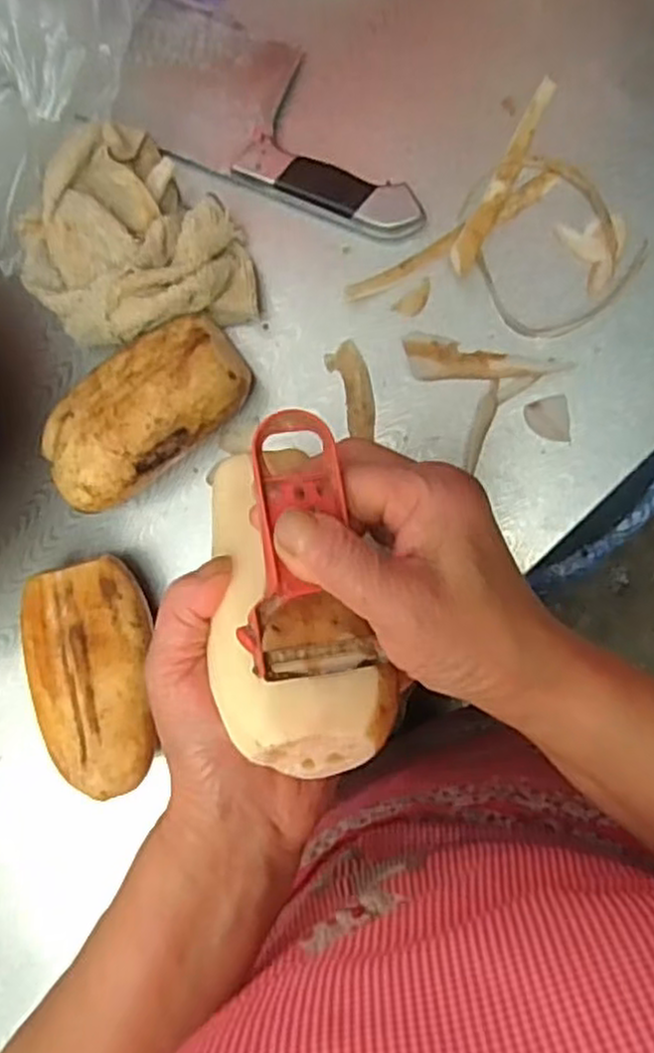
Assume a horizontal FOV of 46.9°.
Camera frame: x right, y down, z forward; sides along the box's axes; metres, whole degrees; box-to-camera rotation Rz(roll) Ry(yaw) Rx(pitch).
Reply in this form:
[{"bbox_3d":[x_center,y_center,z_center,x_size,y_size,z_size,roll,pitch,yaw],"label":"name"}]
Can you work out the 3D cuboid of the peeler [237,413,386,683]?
[{"bbox_3d":[-0.009,0.007,0.294,0.051,0.015,0.102,1,76,-17],"label":"peeler"}]

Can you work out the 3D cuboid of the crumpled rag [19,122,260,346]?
[{"bbox_3d":[-0.121,-0.181,0.470,0.130,0.056,0.124,-13,91,7],"label":"crumpled rag"}]

